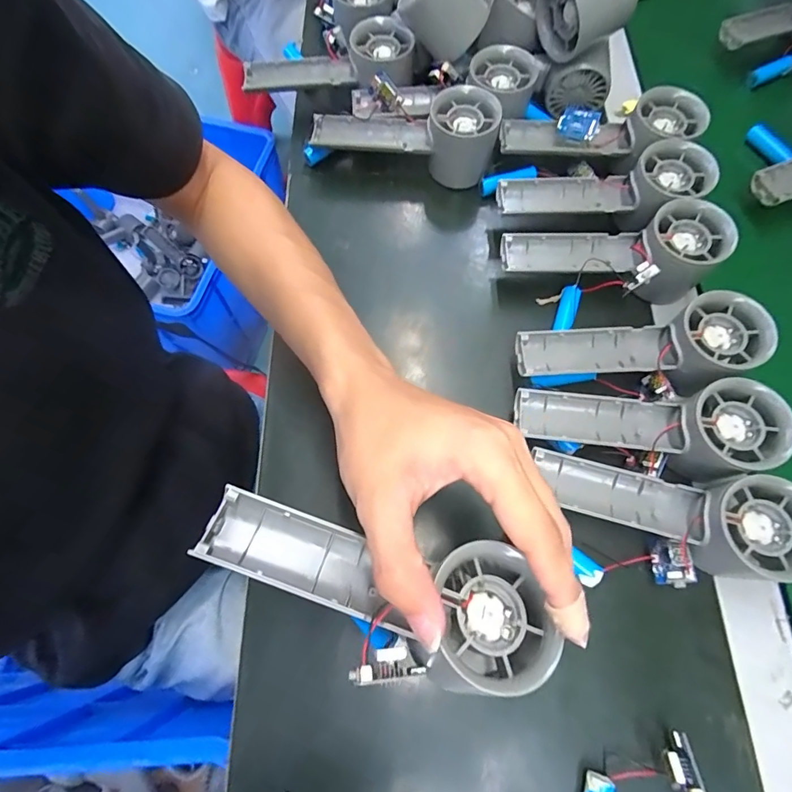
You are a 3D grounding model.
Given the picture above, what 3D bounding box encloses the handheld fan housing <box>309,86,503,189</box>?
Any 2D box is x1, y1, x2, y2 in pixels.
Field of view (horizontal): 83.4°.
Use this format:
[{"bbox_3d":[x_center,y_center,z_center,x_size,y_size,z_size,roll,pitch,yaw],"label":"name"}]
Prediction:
[{"bbox_3d":[0.007,-0.233,0.393,0.161,0.052,0.051,10,72,6],"label":"handheld fan housing"}]

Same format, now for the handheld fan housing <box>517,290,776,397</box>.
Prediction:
[{"bbox_3d":[0.168,-0.031,0.315,0.156,0.038,0.060,-3,67,13],"label":"handheld fan housing"}]

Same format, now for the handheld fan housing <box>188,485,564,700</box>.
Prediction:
[{"bbox_3d":[-0.009,0.079,0.198,0.160,0.027,0.055,17,69,9],"label":"handheld fan housing"}]

